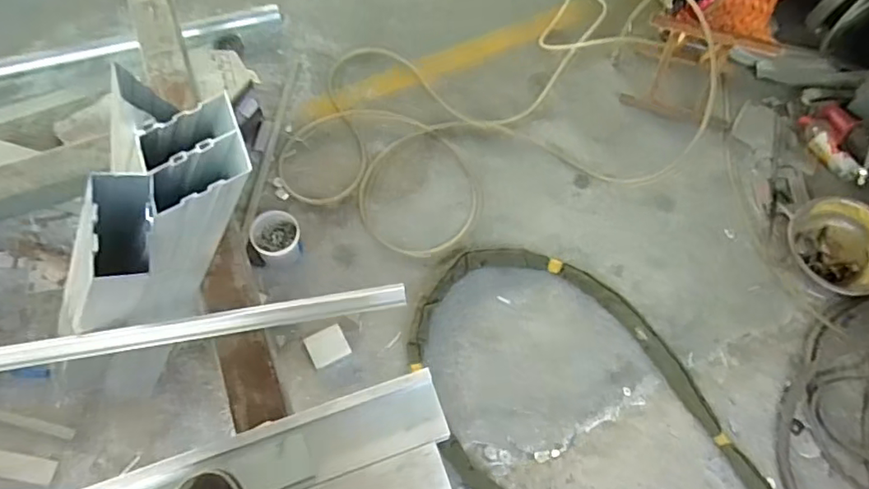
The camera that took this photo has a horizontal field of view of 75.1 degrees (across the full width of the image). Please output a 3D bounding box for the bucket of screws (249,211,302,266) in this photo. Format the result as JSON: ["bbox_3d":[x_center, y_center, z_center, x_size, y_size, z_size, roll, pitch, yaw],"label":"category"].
[{"bbox_3d":[-0.399,-0.017,1.438,0.116,0.091,0.122,0,64,-1],"label":"bucket of screws"}]

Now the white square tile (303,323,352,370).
[{"bbox_3d":[-0.253,0.242,1.342,0.090,0.005,0.080,-24,81,-16],"label":"white square tile"}]

